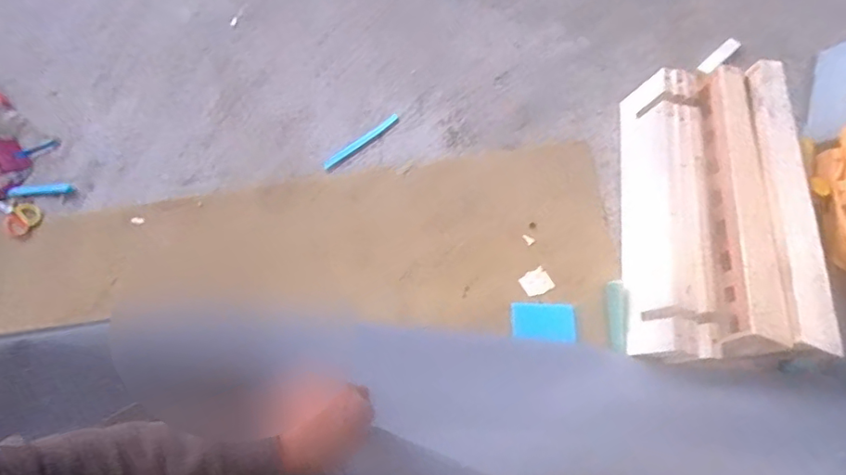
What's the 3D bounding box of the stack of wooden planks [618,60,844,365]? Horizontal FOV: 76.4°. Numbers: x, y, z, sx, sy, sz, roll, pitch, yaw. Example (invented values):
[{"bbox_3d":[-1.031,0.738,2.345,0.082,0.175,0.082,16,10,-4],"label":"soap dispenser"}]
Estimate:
[{"bbox_3d":[0.722,-0.078,1.386,0.349,0.310,0.780,-1,72,1],"label":"stack of wooden planks"}]

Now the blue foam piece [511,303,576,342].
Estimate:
[{"bbox_3d":[0.331,0.232,1.476,0.168,0.015,0.097,2,73,2],"label":"blue foam piece"}]

